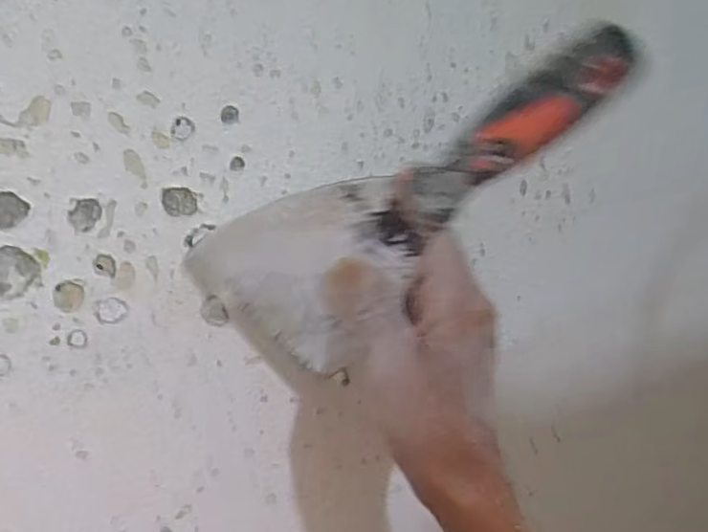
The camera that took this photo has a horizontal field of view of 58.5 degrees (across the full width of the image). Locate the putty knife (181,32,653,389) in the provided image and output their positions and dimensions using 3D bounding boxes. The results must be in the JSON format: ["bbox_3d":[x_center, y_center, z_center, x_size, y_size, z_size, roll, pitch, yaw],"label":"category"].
[{"bbox_3d":[0.027,-0.026,0.276,0.203,0.083,0.028,-36,4,19],"label":"putty knife"}]

